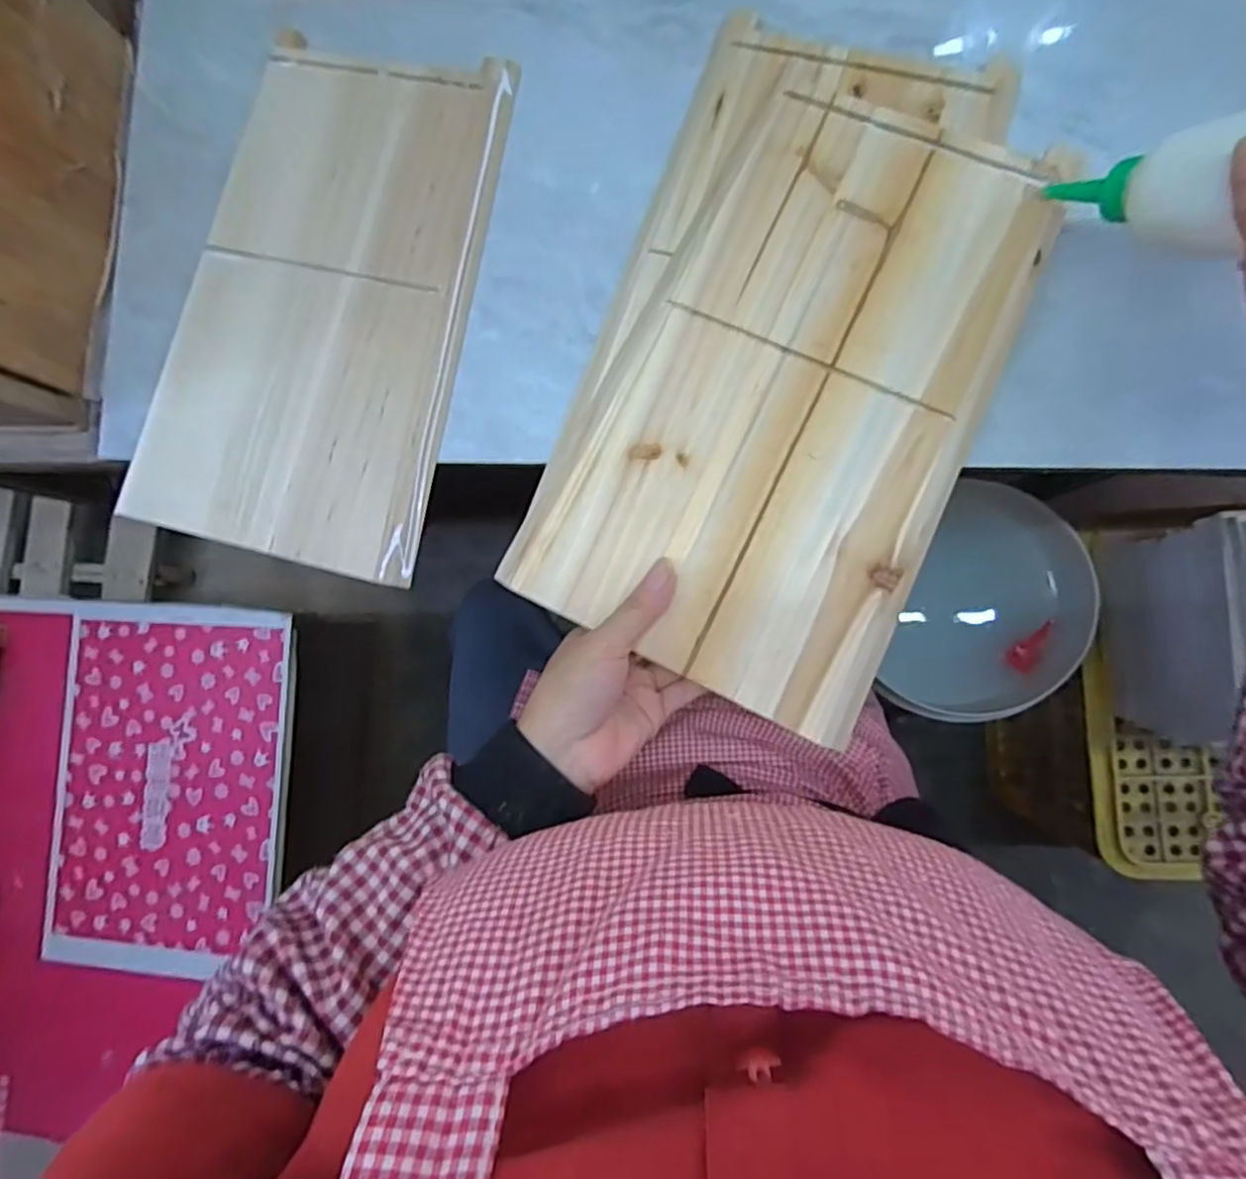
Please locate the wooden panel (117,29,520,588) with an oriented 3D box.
[{"bbox_3d":[-0.207,-0.202,0.479,0.207,0.029,0.356,14,89,9],"label":"wooden panel"}]

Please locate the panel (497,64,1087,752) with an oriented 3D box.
[{"bbox_3d":[0.101,-0.129,0.408,0.225,0.024,0.373,24,91,9],"label":"panel"}]

